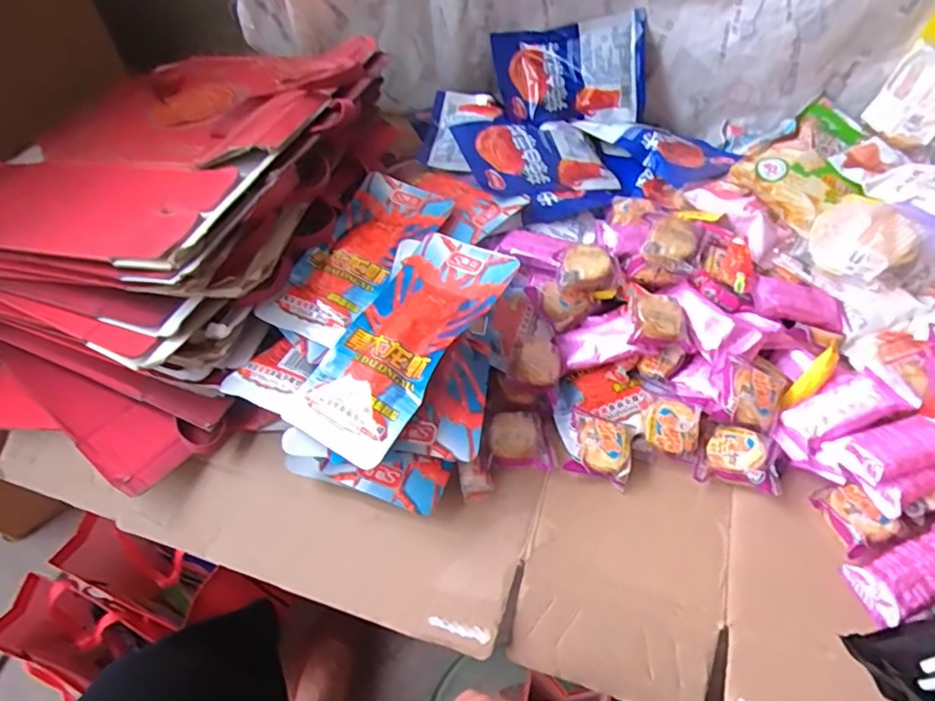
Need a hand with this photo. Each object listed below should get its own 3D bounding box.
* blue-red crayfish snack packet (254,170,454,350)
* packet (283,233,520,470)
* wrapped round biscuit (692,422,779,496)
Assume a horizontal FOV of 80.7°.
[{"bbox_3d":[-0.098,-0.090,0.509,0.095,0.023,0.199,21,54,16],"label":"blue-red crayfish snack packet"},{"bbox_3d":[-0.049,-0.012,0.427,0.097,0.014,0.199,22,63,28],"label":"packet"},{"bbox_3d":[0.209,0.083,0.428,0.055,0.021,0.050,14,52,12],"label":"wrapped round biscuit"}]

